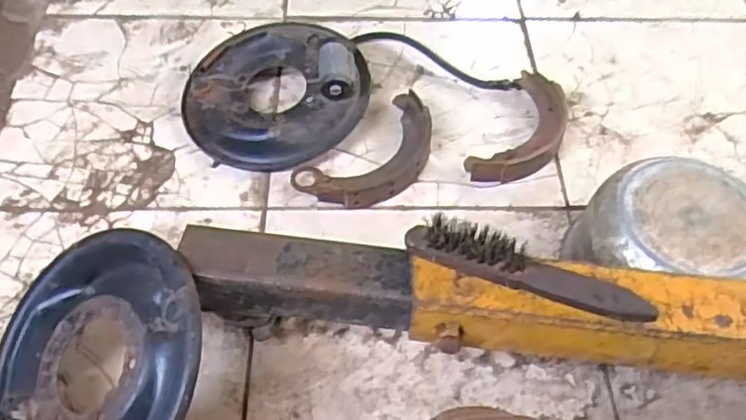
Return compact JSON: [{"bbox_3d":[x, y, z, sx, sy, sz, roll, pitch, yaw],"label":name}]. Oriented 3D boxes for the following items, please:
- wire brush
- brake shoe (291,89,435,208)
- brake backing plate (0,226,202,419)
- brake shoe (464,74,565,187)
[{"bbox_3d":[0.143,0.055,0.632,0.229,0.036,0.035,18,54,12],"label":"wire brush"},{"bbox_3d":[0.007,-0.072,0.941,0.219,0.034,0.115,-36,62,-24],"label":"brake shoe"},{"bbox_3d":[-0.271,0.154,0.667,0.262,0.038,0.259,-10,66,25],"label":"brake backing plate"},{"bbox_3d":[0.219,-0.113,0.976,0.103,0.037,0.220,26,58,17],"label":"brake shoe"}]

